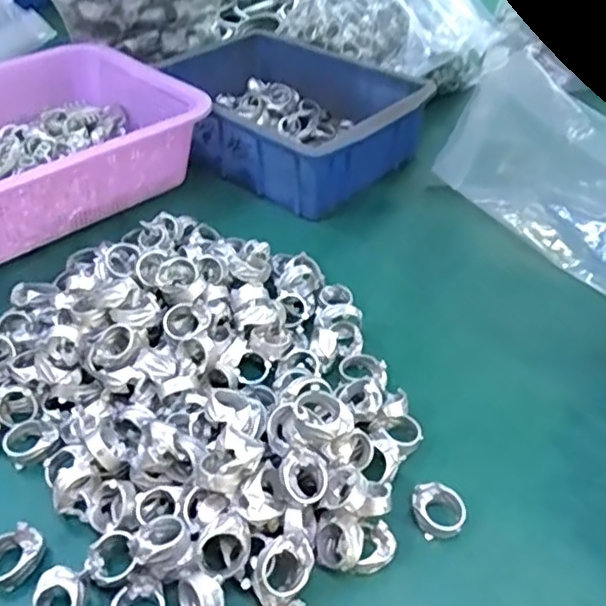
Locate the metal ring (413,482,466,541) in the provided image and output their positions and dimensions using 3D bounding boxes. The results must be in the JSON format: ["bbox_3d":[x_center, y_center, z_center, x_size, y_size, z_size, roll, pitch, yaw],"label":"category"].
[{"bbox_3d":[0.072,0.109,0.331,0.024,0.013,0.027,-13,42,-15],"label":"metal ring"}]

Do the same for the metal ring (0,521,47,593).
[{"bbox_3d":[-0.143,0.124,0.310,0.021,0.018,0.029,33,50,32],"label":"metal ring"}]

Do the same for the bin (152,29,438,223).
[{"bbox_3d":[-0.021,-0.185,0.625,0.250,0.074,0.182,30,49,31],"label":"bin"}]

